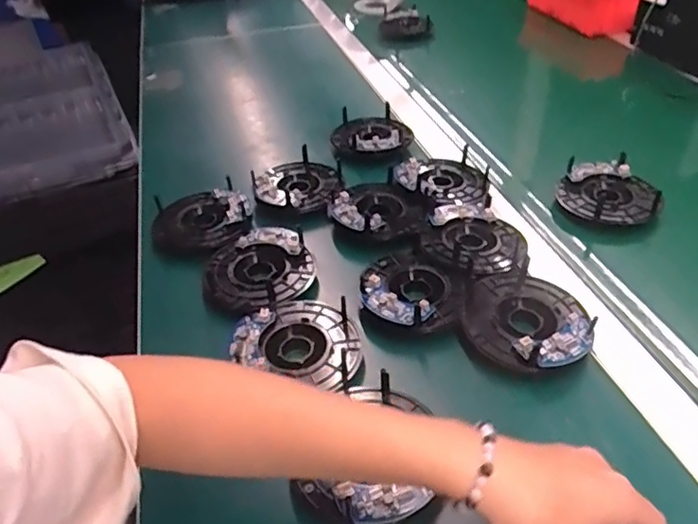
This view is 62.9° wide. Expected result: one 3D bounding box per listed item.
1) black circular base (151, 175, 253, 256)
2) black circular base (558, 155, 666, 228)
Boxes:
[{"bbox_3d":[-0.151,-0.045,0.582,0.097,0.025,0.089,-3,39,2],"label":"black circular base"},{"bbox_3d":[0.269,-0.075,0.596,0.093,0.021,0.094,-5,39,1],"label":"black circular base"}]

